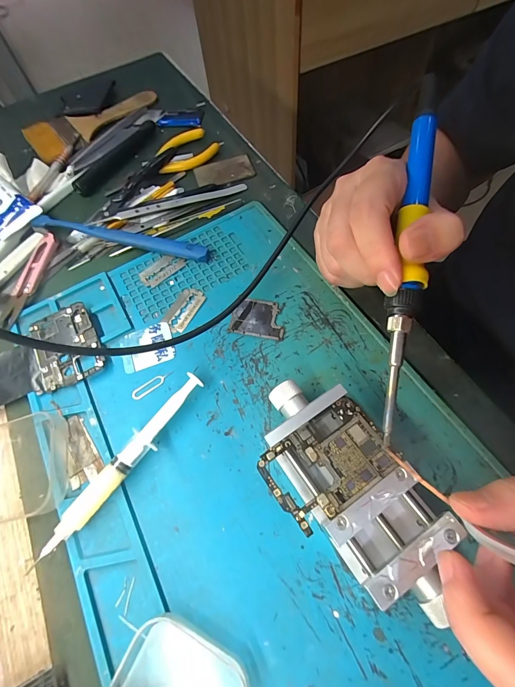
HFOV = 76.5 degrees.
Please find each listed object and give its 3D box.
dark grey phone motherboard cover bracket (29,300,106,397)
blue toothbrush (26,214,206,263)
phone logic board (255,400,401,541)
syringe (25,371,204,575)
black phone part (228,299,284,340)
[{"bbox_3d":[-0.151,0.002,0.257,0.049,0.007,0.065,-26,65,-9],"label":"dark grey phone motherboard cover bracket"},{"bbox_3d":[-0.128,-0.098,0.302,0.177,0.014,0.012,14,65,11],"label":"blue toothbrush"},{"bbox_3d":[0.039,0.066,0.183,0.068,0.004,0.046,-32,64,-11],"label":"phone logic board"},{"bbox_3d":[-0.082,0.075,0.211,0.016,0.016,0.133,31,70,18],"label":"syringe"},{"bbox_3d":[0.001,-0.021,0.259,0.042,0.004,0.032,10,65,9],"label":"black phone part"}]

